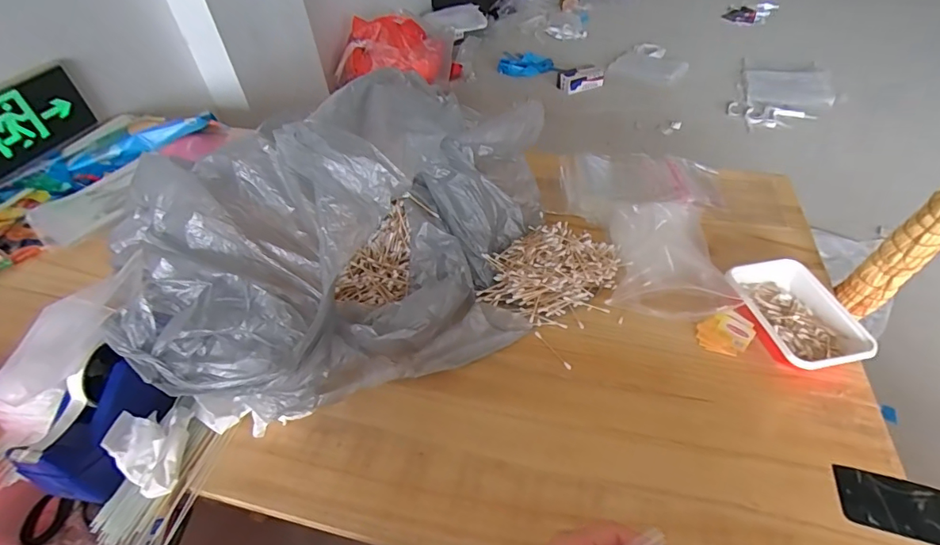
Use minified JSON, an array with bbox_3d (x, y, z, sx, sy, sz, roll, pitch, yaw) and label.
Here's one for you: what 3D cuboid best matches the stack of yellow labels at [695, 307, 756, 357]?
[{"bbox_3d":[0.346,0.082,0.621,0.057,0.031,0.061,-36,54,-28],"label":"stack of yellow labels"}]

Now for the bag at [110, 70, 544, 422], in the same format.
[{"bbox_3d":[-0.127,-0.053,0.624,0.576,0.270,0.362,-30,51,-23],"label":"bag"}]

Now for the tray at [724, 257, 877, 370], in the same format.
[{"bbox_3d":[0.438,0.052,0.626,0.127,0.037,0.179,-12,46,-8],"label":"tray"}]

